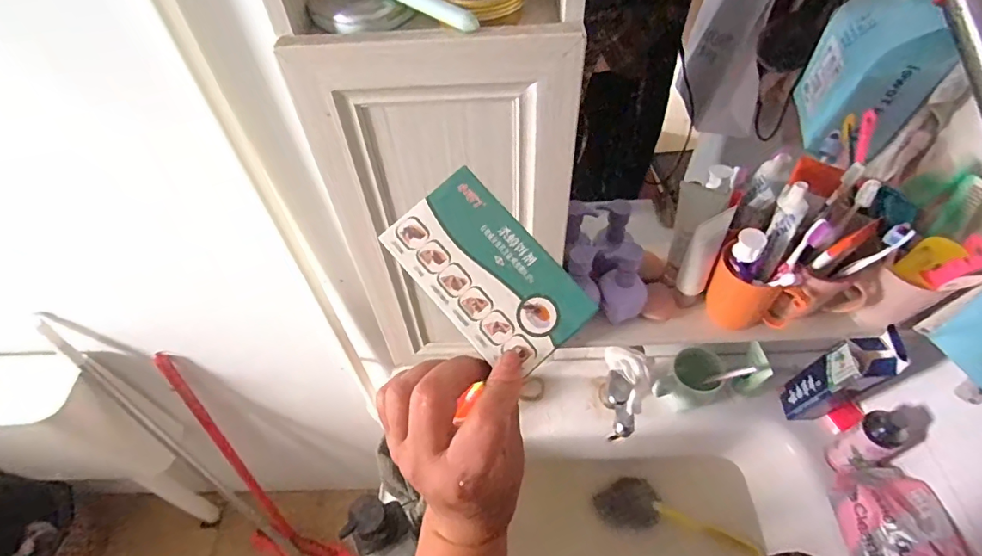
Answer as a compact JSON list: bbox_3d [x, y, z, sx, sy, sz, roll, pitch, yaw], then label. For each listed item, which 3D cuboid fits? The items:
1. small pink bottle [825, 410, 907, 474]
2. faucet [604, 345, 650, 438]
[{"bbox_3d":[0.541,0.244,0.715,0.044,0.141,0.054,-31,56,-21],"label":"small pink bottle"},{"bbox_3d":[0.203,0.168,0.727,0.077,0.142,0.081,-2,16,0],"label":"faucet"}]

